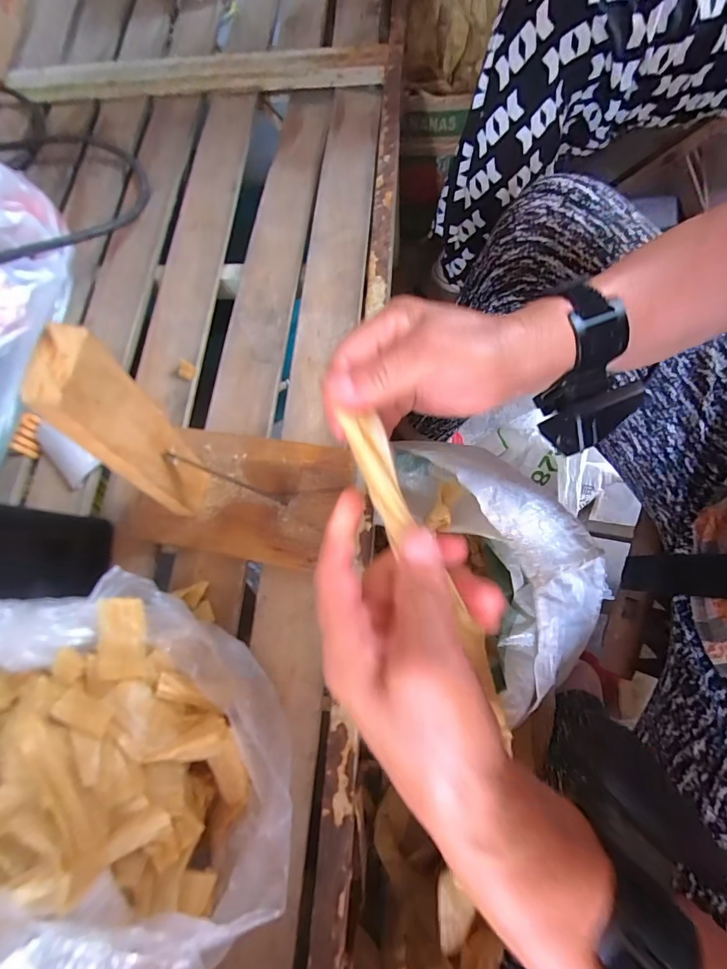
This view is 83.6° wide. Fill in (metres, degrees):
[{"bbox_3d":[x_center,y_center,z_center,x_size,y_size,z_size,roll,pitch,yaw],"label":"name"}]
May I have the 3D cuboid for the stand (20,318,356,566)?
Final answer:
[{"bbox_3d":[-0.107,-0.016,0.257,0.172,0.178,0.101,9,73,7],"label":"stand"}]

